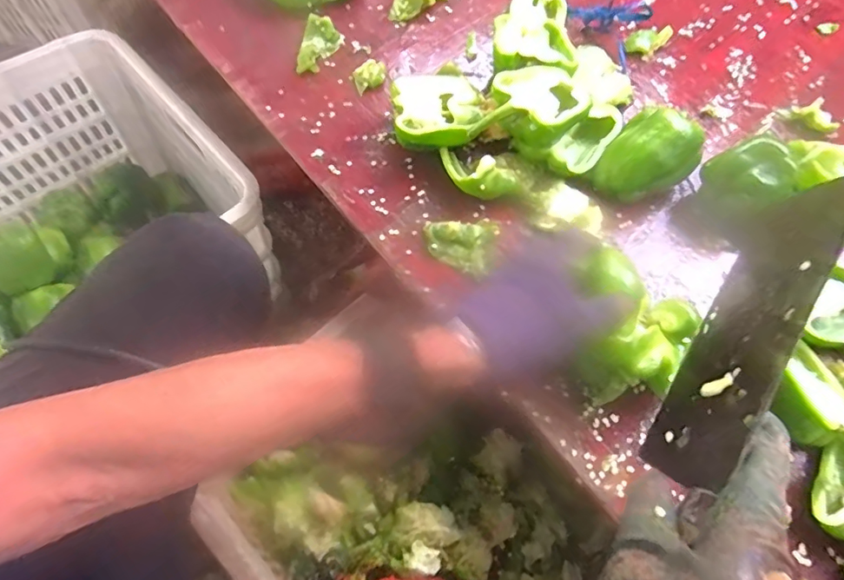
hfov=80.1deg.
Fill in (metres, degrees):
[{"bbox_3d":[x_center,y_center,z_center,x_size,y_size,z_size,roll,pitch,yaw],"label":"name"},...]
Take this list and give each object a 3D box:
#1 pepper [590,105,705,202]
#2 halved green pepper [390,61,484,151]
[{"bbox_3d":[0.199,-0.115,0.449,0.079,0.067,0.068,-39,70,-20],"label":"pepper"},{"bbox_3d":[0.014,-0.169,0.481,0.085,0.047,0.094,-7,63,-7],"label":"halved green pepper"}]

